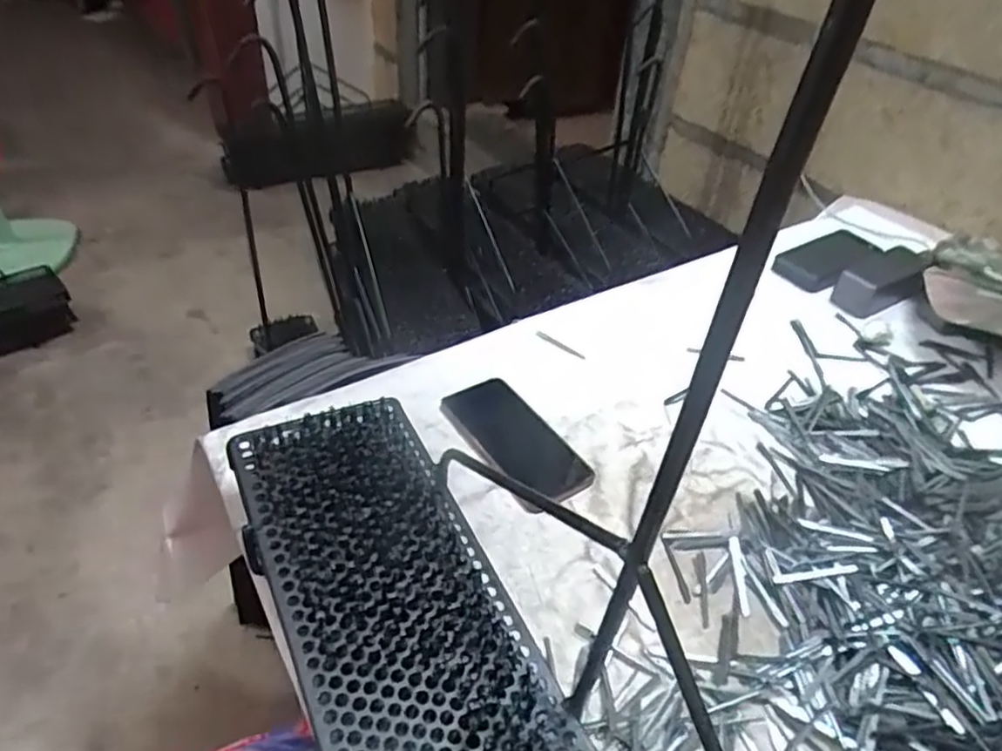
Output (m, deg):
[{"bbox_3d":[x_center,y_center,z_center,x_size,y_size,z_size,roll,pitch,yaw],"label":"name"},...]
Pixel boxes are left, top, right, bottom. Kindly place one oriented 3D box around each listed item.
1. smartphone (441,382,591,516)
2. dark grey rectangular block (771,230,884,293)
[{"bbox_3d":[0.015,0.062,0.673,0.083,0.012,0.163,-21,47,-27],"label":"smartphone"},{"bbox_3d":[0.459,-0.160,0.957,0.151,0.033,0.080,-22,47,-27],"label":"dark grey rectangular block"}]

